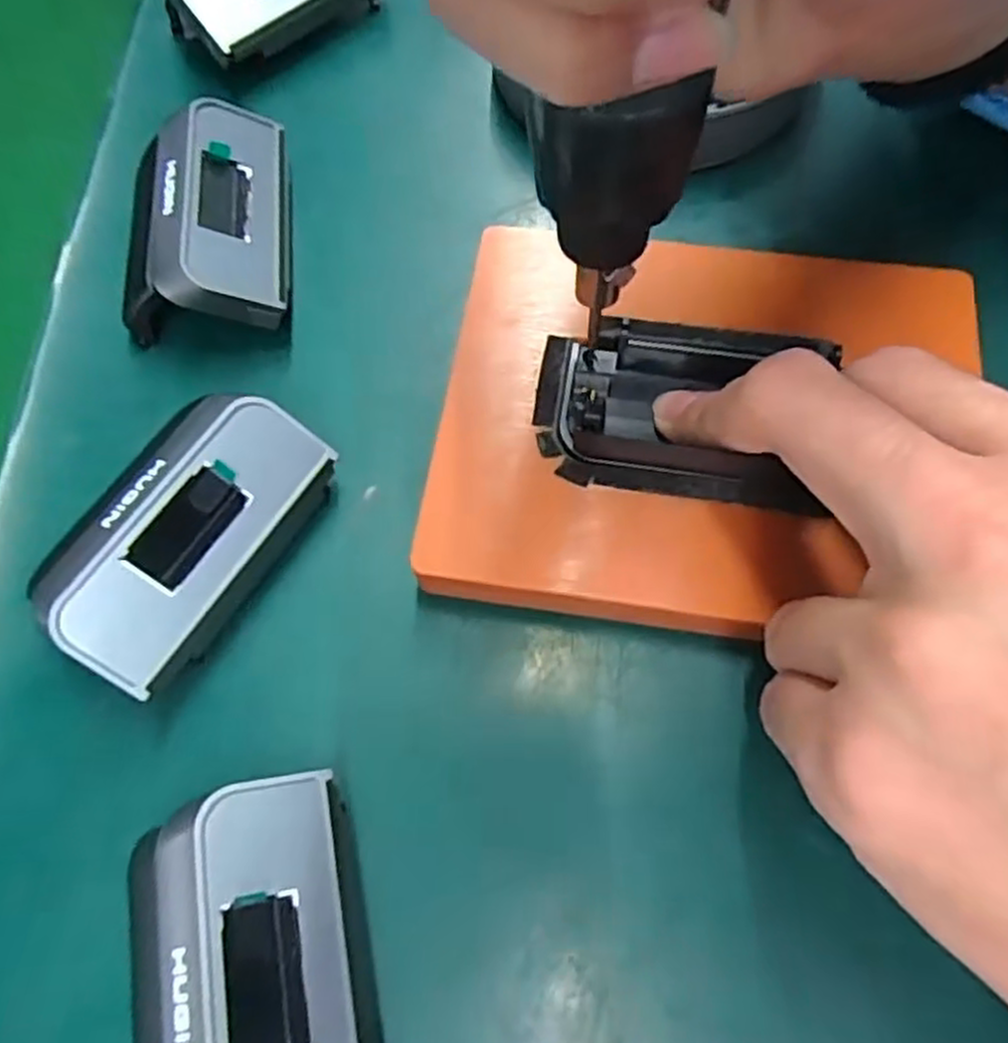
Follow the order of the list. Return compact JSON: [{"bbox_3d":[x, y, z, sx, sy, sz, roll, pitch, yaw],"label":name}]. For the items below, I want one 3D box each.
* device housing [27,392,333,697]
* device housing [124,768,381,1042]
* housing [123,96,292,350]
[{"bbox_3d":[-0.076,0.005,0.191,0.038,0.033,0.072,30,72,15],"label":"device housing"},{"bbox_3d":[-0.050,0.092,0.152,0.045,0.026,0.072,-15,67,-3],"label":"device housing"},{"bbox_3d":[-0.089,-0.090,0.230,0.045,0.030,0.079,-6,67,1],"label":"housing"}]

